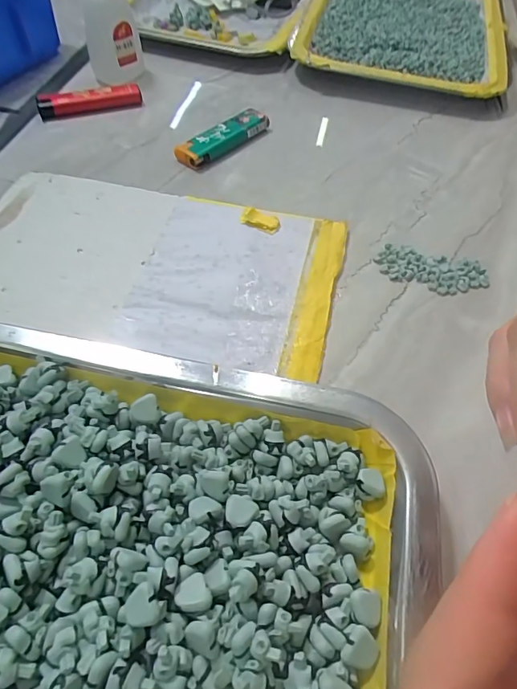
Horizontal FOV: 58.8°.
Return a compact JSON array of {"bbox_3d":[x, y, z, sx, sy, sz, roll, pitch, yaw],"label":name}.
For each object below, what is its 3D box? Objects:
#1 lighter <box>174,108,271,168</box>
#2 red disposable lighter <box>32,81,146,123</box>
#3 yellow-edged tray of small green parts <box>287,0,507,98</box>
[{"bbox_3d":[-0.025,-0.154,0.341,0.022,0.012,0.077,38,60,22],"label":"lighter"},{"bbox_3d":[-0.131,-0.191,0.358,0.077,0.014,0.015,-17,56,-15],"label":"red disposable lighter"},{"bbox_3d":[0.143,-0.320,0.462,0.190,0.022,0.271,13,54,7],"label":"yellow-edged tray of small green parts"}]

